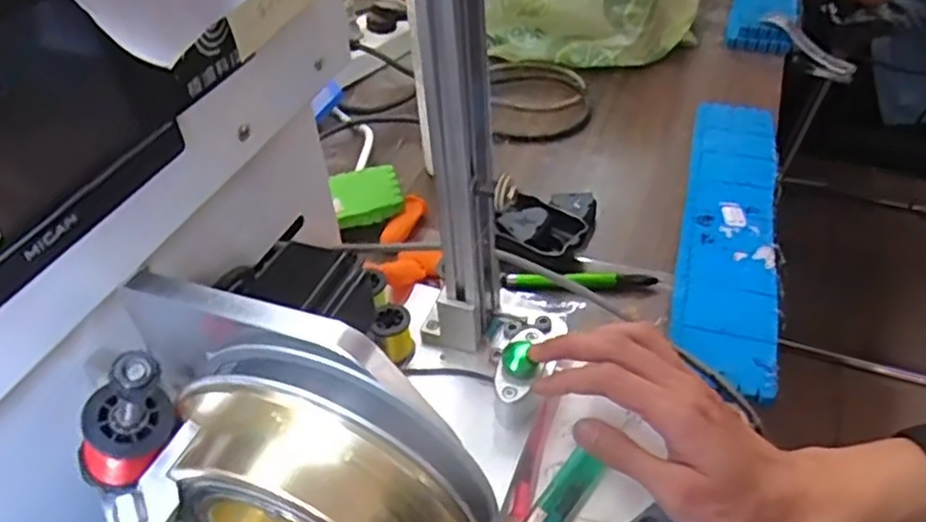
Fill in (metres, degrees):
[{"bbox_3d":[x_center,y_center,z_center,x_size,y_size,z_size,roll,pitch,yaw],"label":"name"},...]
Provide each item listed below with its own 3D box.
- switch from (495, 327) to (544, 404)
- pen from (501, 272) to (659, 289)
[{"bbox_3d":[0.032,0.061,0.425,0.022,0.011,0.049,7,53,16],"label":"switch"},{"bbox_3d":[0.087,0.014,0.536,0.115,0.012,0.013,-1,43,4],"label":"pen"}]

